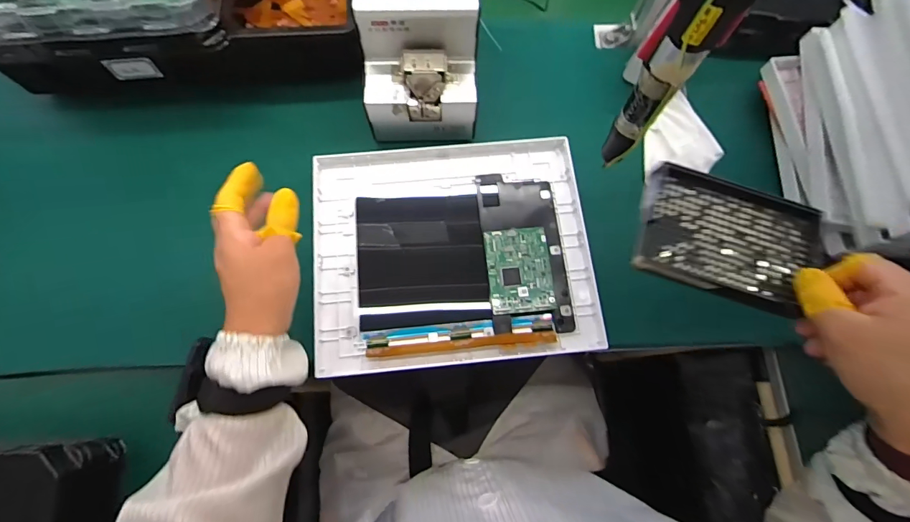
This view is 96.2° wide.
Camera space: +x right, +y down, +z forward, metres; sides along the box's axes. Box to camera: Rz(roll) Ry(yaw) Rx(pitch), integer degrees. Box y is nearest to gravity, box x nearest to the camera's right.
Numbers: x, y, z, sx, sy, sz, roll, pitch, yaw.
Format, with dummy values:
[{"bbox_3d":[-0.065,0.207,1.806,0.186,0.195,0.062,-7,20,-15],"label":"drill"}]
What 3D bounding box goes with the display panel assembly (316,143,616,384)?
[{"bbox_3d":[-0.004,-0.013,0.463,0.300,0.024,0.252,-5,74,-3],"label":"display panel assembly"}]

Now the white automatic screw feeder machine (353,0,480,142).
[{"bbox_3d":[-0.039,-0.250,0.462,0.121,0.137,0.171,-1,74,-2],"label":"white automatic screw feeder machine"}]

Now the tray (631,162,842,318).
[{"bbox_3d":[0.215,-0.019,0.322,0.137,0.018,0.093,20,74,4],"label":"tray"}]

